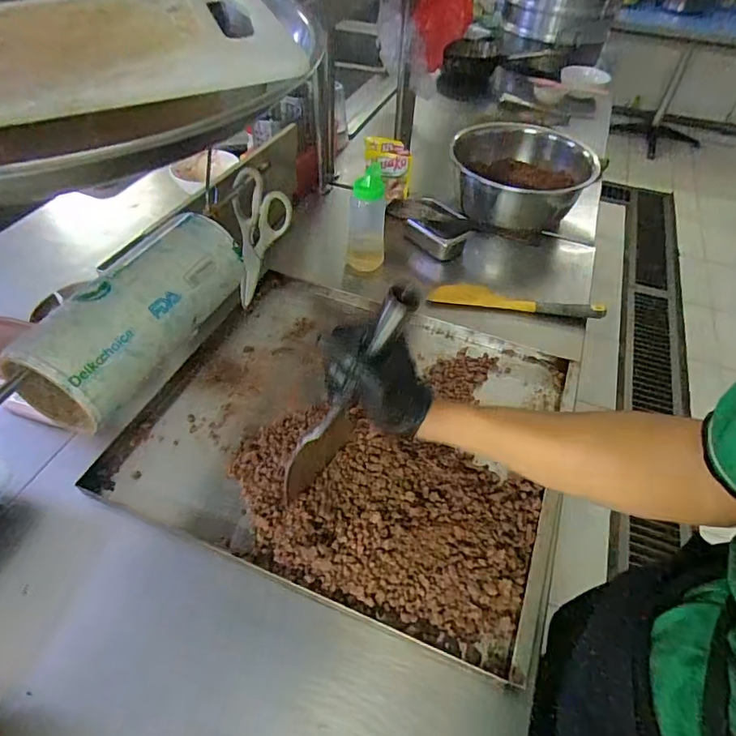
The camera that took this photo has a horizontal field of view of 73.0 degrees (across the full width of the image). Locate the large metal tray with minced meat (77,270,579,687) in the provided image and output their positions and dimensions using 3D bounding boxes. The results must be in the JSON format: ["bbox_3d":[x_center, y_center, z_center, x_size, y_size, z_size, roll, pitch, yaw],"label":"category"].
[{"bbox_3d":[-0.025,0.070,0.769,0.627,0.041,0.520,17,50,14],"label":"large metal tray with minced meat"}]

